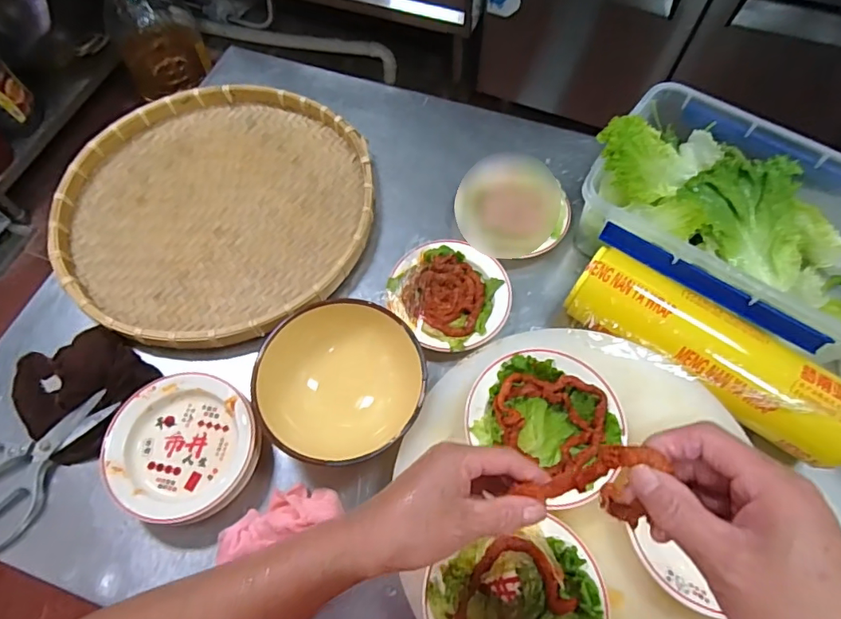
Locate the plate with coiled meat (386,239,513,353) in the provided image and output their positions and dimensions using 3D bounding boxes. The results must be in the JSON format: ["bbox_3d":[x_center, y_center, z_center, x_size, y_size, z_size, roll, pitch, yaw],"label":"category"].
[{"bbox_3d":[0.038,-0.022,0.665,0.147,0.028,0.152,0,64,0],"label":"plate with coiled meat"}]

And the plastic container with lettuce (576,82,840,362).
[{"bbox_3d":[0.407,-0.108,0.655,0.381,0.129,0.255,29,67,13],"label":"plastic container with lettuce"}]

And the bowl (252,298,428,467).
[{"bbox_3d":[-0.087,0.085,0.579,0.178,0.082,0.170,0,64,0],"label":"bowl"}]

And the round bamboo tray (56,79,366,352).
[{"bbox_3d":[-0.288,-0.149,0.725,0.434,0.058,0.413,0,64,0],"label":"round bamboo tray"}]

